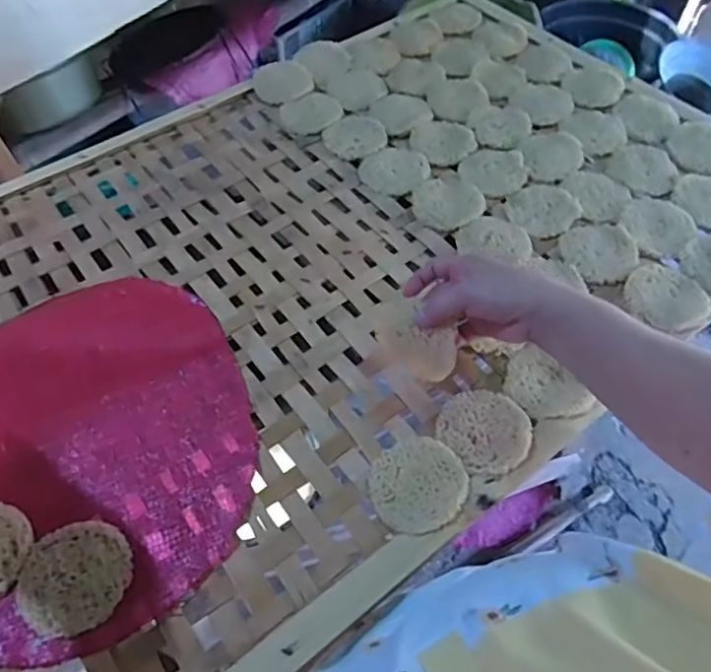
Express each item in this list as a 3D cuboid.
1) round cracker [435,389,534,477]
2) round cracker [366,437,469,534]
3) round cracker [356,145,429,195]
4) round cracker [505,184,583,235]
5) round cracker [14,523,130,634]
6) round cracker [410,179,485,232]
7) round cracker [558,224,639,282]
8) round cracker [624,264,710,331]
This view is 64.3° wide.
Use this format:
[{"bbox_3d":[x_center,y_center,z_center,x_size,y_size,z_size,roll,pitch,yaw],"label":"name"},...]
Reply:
[{"bbox_3d":[0.113,0.080,0.490,0.073,0.008,0.078,0,58,0],"label":"round cracker"},{"bbox_3d":[0.052,0.122,0.466,0.077,0.010,0.074,0,58,0],"label":"round cracker"},{"bbox_3d":[0.048,-0.197,0.671,0.078,0.008,0.075,0,58,0],"label":"round cracker"},{"bbox_3d":[0.206,-0.143,0.628,0.075,0.014,0.078,0,58,0],"label":"round cracker"},{"bbox_3d":[-0.211,0.180,0.428,0.078,0.008,0.076,0,58,0],"label":"round cracker"},{"bbox_3d":[0.103,-0.150,0.634,0.077,0.008,0.075,34,63,19],"label":"round cracker"},{"bbox_3d":[0.256,-0.091,0.591,0.075,0.004,0.075,0,58,0],"label":"round cracker"},{"bbox_3d":[0.309,-0.041,0.561,0.074,0.004,0.075,0,58,0],"label":"round cracker"}]

